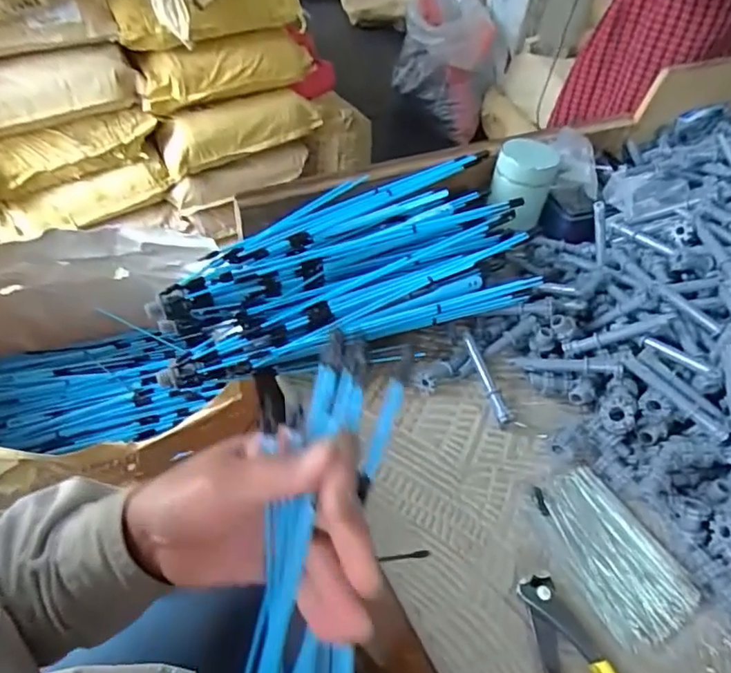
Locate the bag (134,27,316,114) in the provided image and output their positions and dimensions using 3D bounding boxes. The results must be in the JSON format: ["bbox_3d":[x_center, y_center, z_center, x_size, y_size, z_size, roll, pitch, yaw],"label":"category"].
[{"bbox_3d":[-0.334,-0.655,1.357,0.426,0.133,0.101,-14,50,-18],"label":"bag"}]

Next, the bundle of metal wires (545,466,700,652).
[{"bbox_3d":[0.187,0.160,0.417,0.072,0.008,0.123,-15,50,-18],"label":"bundle of metal wires"}]

